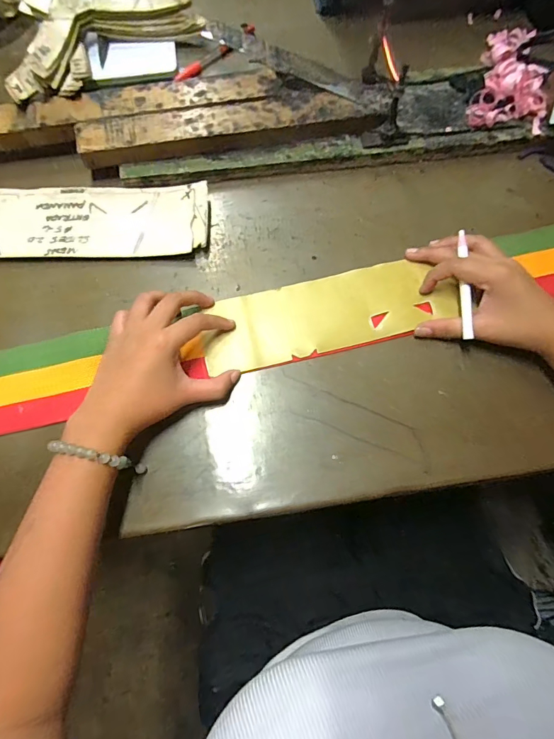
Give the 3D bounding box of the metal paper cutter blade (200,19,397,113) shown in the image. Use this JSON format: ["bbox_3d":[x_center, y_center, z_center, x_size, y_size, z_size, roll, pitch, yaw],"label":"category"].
[{"bbox_3d":[0.020,-0.318,0.437,0.212,0.006,0.030,24,80,4],"label":"metal paper cutter blade"}]

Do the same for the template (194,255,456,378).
[{"bbox_3d":[0.048,-0.054,0.406,0.239,0.005,0.073,-14,78,-4],"label":"template"}]

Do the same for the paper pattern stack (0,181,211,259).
[{"bbox_3d":[-0.217,-0.150,0.427,0.292,0.013,0.081,0,73,0],"label":"paper pattern stack"}]

